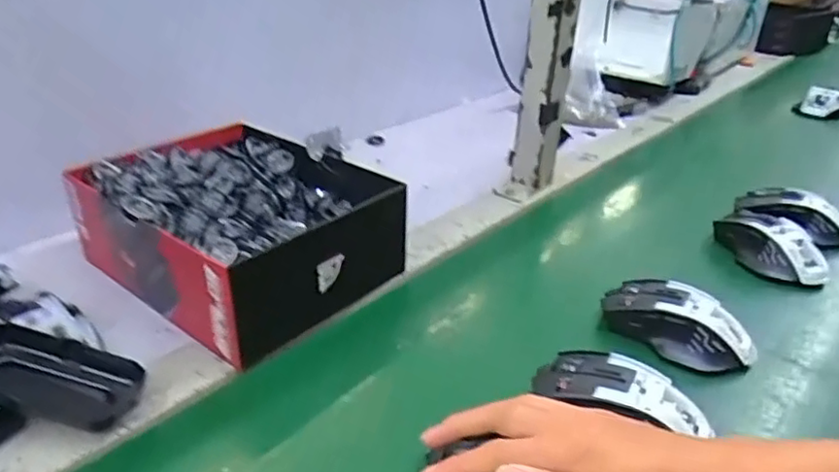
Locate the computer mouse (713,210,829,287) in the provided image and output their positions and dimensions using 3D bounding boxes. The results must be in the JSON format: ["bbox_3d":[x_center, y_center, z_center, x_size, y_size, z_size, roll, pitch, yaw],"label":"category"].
[{"bbox_3d":[0.347,0.008,0.620,0.064,0.040,0.111,-6,32,-18],"label":"computer mouse"}]

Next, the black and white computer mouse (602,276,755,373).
[{"bbox_3d":[0.206,0.067,0.502,0.067,0.039,0.116,-24,39,-39],"label":"black and white computer mouse"}]

